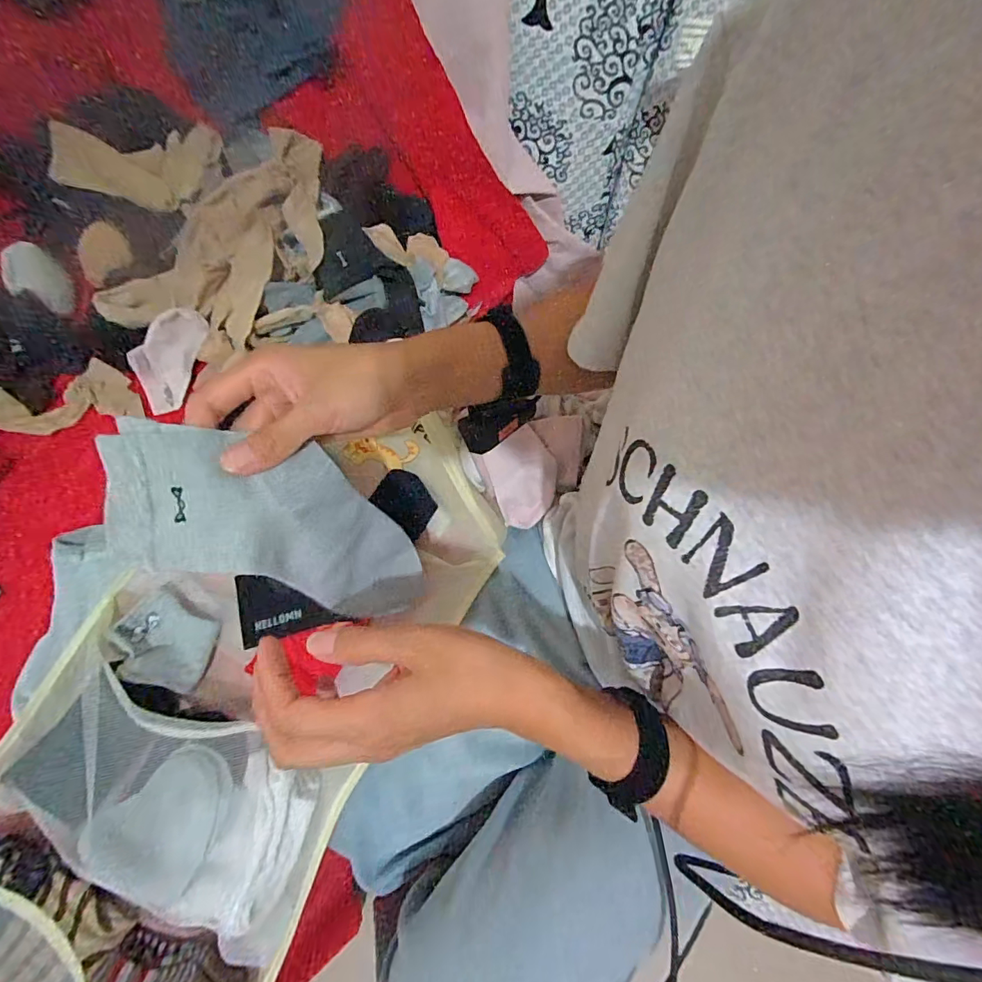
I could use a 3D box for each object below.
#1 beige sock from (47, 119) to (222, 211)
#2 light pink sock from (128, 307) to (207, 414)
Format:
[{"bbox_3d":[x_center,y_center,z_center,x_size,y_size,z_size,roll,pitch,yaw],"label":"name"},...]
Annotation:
[{"bbox_3d":[-0.444,-0.429,0.628,0.176,0.057,0.098,-25,72,-27],"label":"beige sock"},{"bbox_3d":[-0.408,-0.167,0.601,0.060,0.050,0.135,25,98,8],"label":"light pink sock"}]

